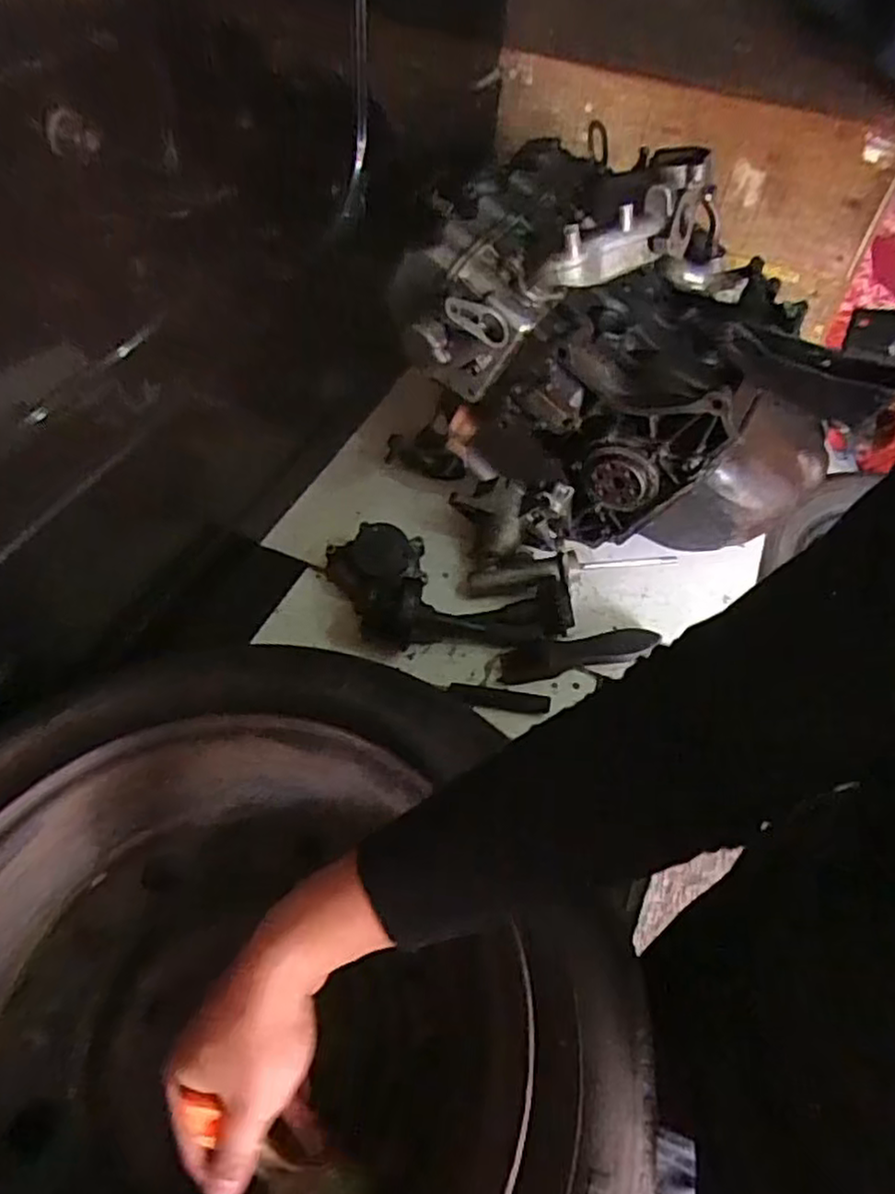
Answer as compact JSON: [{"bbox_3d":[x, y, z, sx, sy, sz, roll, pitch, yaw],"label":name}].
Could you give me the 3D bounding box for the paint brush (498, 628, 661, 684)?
[{"bbox_3d":[0.142,0.060,0.782,0.179,0.010,0.044,-9,52,-9],"label":"paint brush"}]

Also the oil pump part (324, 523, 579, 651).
[{"bbox_3d":[0.002,-0.022,0.793,0.271,0.071,0.118,1,51,-1],"label":"oil pump part"}]

